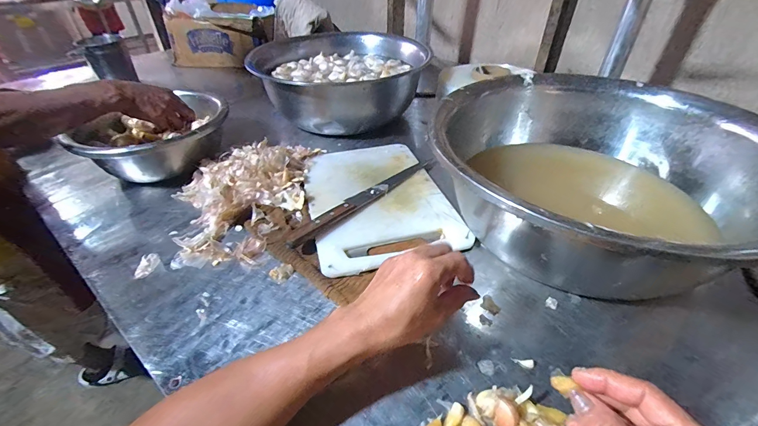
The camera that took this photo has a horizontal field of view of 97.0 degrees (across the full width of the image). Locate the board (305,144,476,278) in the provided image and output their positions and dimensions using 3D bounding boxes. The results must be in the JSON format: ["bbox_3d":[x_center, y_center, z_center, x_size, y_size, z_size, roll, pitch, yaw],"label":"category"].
[{"bbox_3d":[-0.009,-0.038,0.623,0.237,0.013,0.349,-10,40,-11],"label":"board"}]

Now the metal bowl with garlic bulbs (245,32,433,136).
[{"bbox_3d":[-0.108,-0.353,0.890,0.384,0.147,0.407,0,40,0],"label":"metal bowl with garlic bulbs"}]

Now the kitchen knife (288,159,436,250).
[{"bbox_3d":[-0.018,-0.036,0.602,0.044,0.018,0.349,30,48,31],"label":"kitchen knife"}]

